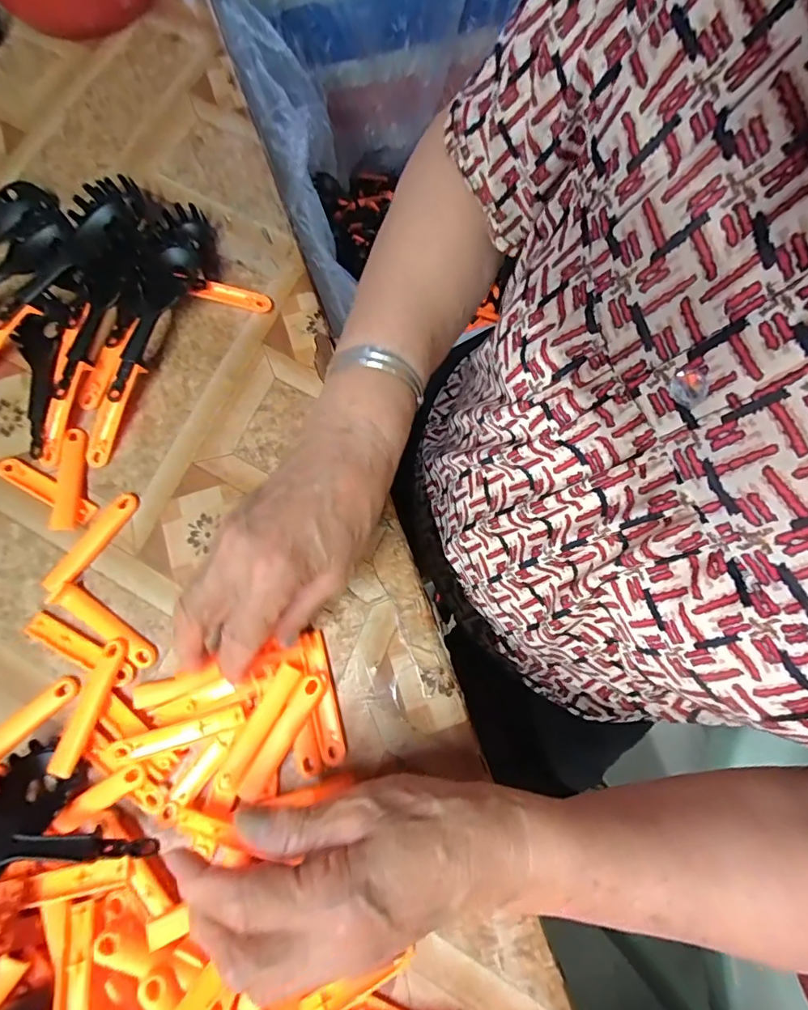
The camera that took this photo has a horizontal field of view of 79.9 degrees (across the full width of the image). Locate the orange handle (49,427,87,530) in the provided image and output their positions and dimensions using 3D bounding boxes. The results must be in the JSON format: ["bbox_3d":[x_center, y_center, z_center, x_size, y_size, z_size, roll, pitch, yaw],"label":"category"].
[{"bbox_3d":[-0.227,-0.019,0.326,0.017,0.011,0.073,-4,74,-1],"label":"orange handle"}]

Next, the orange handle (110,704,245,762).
[{"bbox_3d":[-0.130,0.132,0.279,0.073,0.008,0.013,-15,75,-5],"label":"orange handle"}]

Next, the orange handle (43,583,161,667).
[{"bbox_3d":[-0.189,0.075,0.302,0.075,0.009,0.014,34,77,9],"label":"orange handle"}]

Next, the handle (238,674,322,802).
[{"bbox_3d":[-0.072,0.135,0.283,0.014,0.009,0.075,30,76,8],"label":"handle"}]

